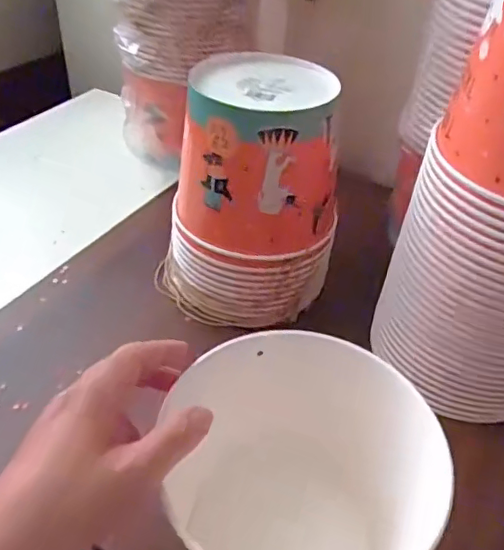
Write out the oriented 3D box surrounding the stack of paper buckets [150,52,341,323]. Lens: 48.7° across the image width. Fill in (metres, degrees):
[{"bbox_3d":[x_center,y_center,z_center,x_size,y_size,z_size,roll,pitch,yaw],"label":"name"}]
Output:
[{"bbox_3d":[-0.007,-0.072,0.530,0.164,0.218,0.135,-2,42,-7],"label":"stack of paper buckets"}]

